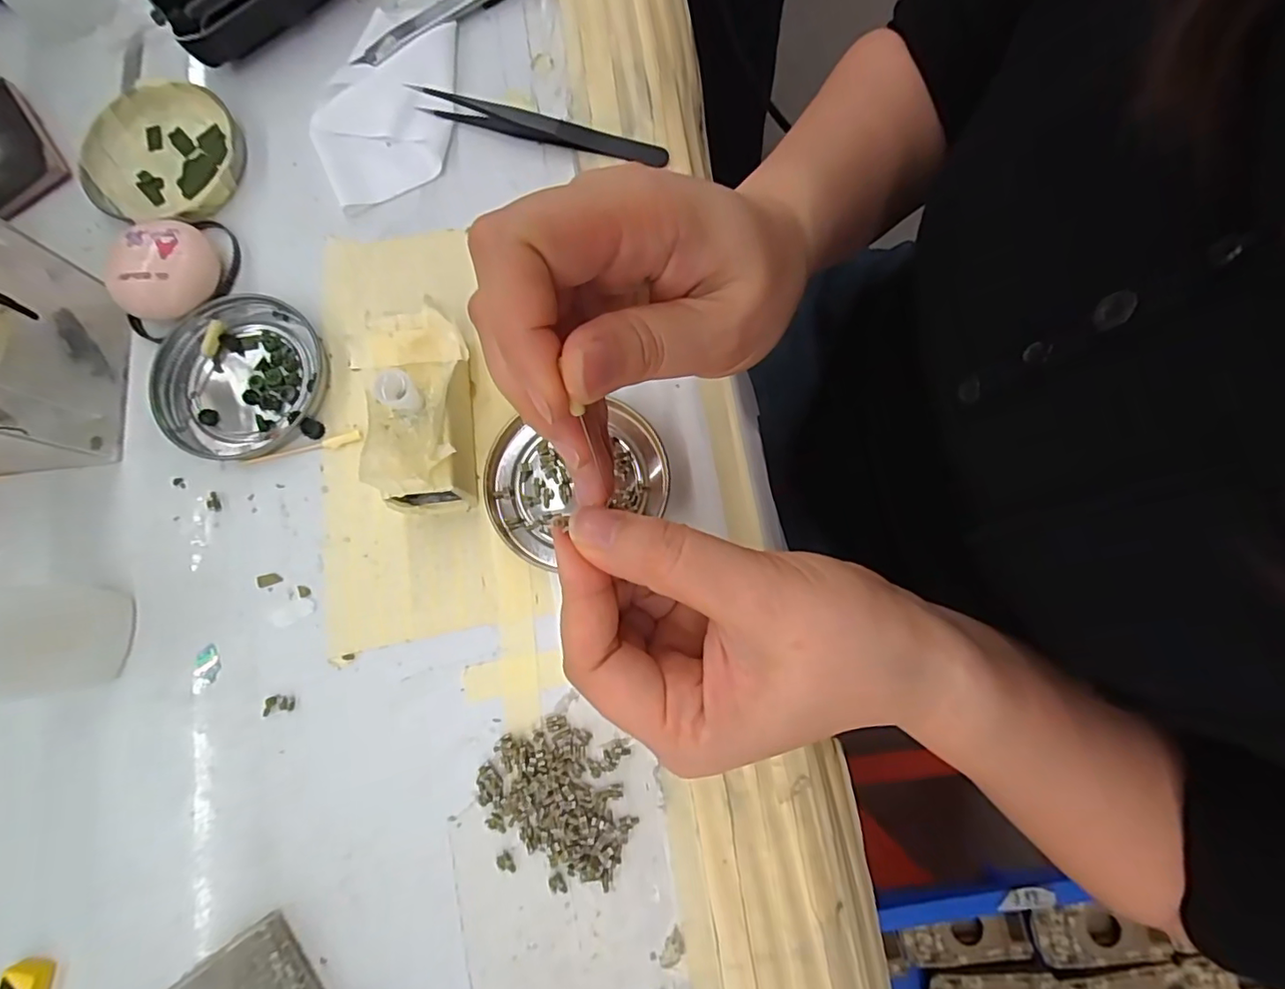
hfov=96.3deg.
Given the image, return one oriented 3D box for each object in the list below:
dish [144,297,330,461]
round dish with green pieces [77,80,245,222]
[{"bbox_3d":[-0.191,-0.055,0.271,0.075,0.008,0.076,0,80,1],"label":"dish"},{"bbox_3d":[-0.246,-0.174,0.293,0.079,0.009,0.076,0,80,1],"label":"round dish with green pieces"}]

